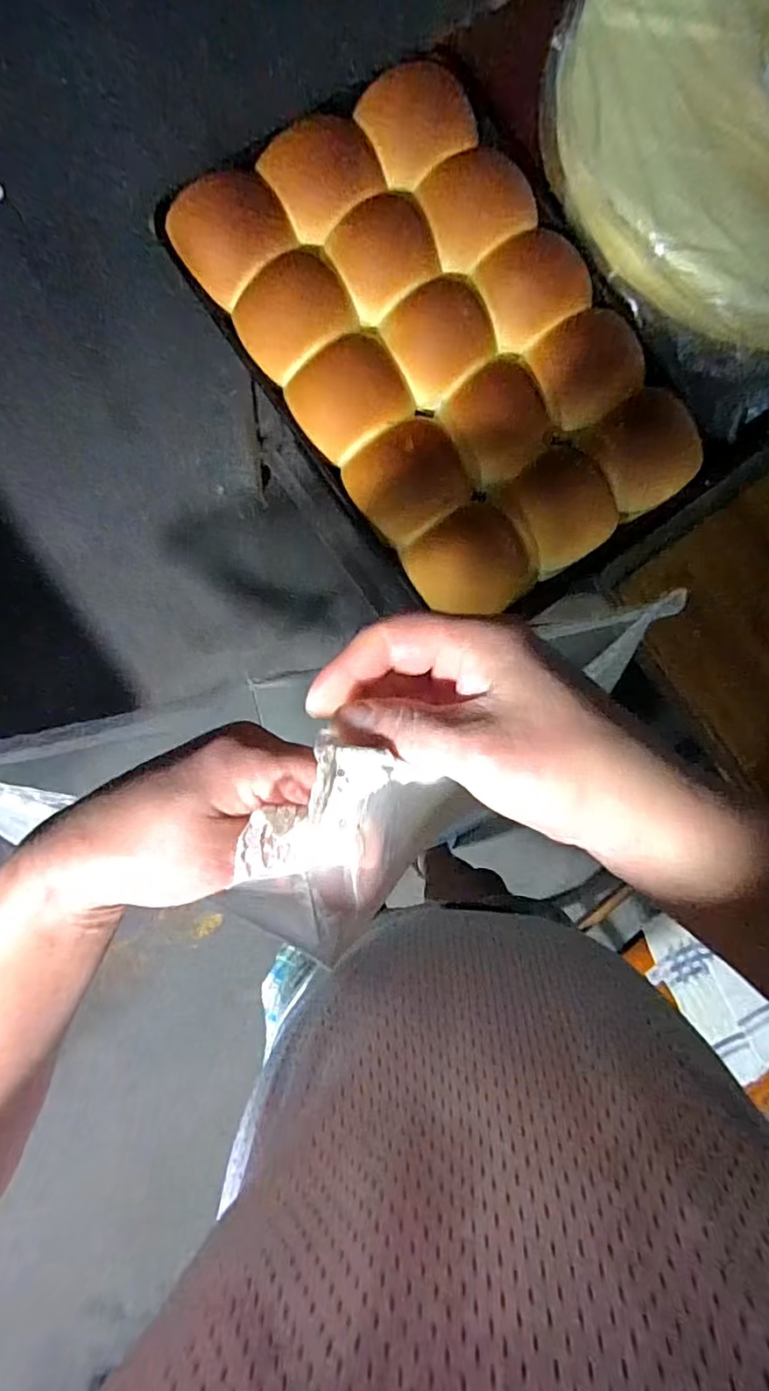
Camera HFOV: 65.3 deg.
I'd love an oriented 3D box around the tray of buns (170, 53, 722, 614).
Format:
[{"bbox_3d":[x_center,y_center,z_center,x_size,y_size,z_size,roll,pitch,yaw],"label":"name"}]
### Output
[{"bbox_3d":[0.072,-0.410,0.682,0.405,0.060,0.589,-33,91,-6],"label":"tray of buns"}]

